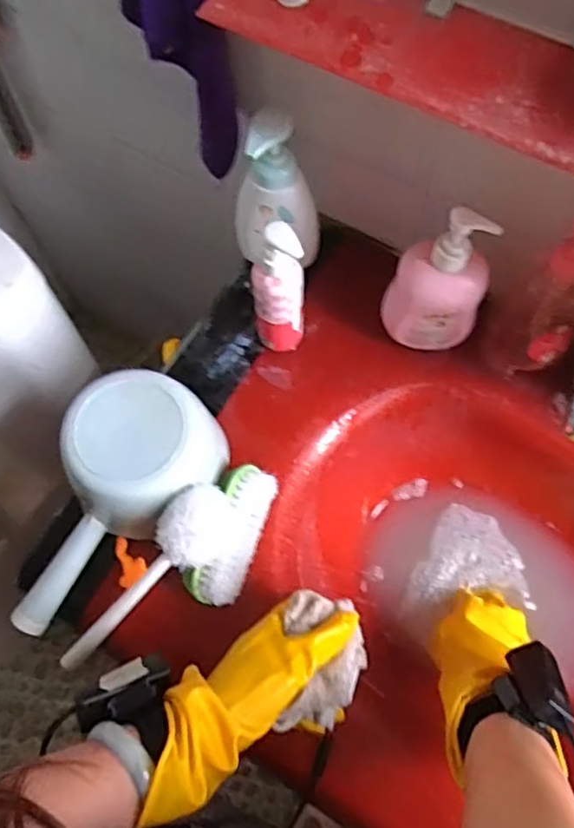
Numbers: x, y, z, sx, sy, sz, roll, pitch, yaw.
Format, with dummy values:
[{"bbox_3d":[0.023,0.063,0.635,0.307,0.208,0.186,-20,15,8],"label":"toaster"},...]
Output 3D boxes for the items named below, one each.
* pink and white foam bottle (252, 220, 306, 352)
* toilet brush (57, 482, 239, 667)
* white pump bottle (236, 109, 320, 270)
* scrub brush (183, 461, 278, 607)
[{"bbox_3d":[-0.008,-0.111,0.600,0.046,0.177,0.036,3,69,3],"label":"pink and white foam bottle"},{"bbox_3d":[-0.128,0.153,0.559,0.213,0.066,0.052,-47,72,13],"label":"toilet brush"},{"bbox_3d":[-0.013,-0.213,0.621,0.086,0.173,0.045,13,70,7],"label":"white pump bottle"},{"bbox_3d":[-0.051,0.111,0.583,0.051,0.051,0.130,19,71,9],"label":"scrub brush"}]

